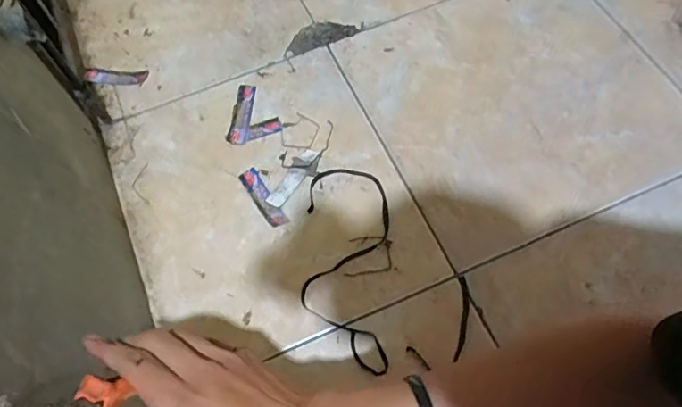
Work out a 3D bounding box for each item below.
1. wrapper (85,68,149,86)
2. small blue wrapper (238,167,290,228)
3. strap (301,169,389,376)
[{"bbox_3d":[-0.334,-0.192,0.774,0.085,0.013,0.030,2,63,5],"label":"wrapper"},{"bbox_3d":[-0.100,-0.008,0.665,0.024,0.007,0.092,-31,65,-12],"label":"small blue wrapper"},{"bbox_3d":[0.005,0.066,0.620,0.098,0.007,0.241,1,63,4],"label":"strap"}]

